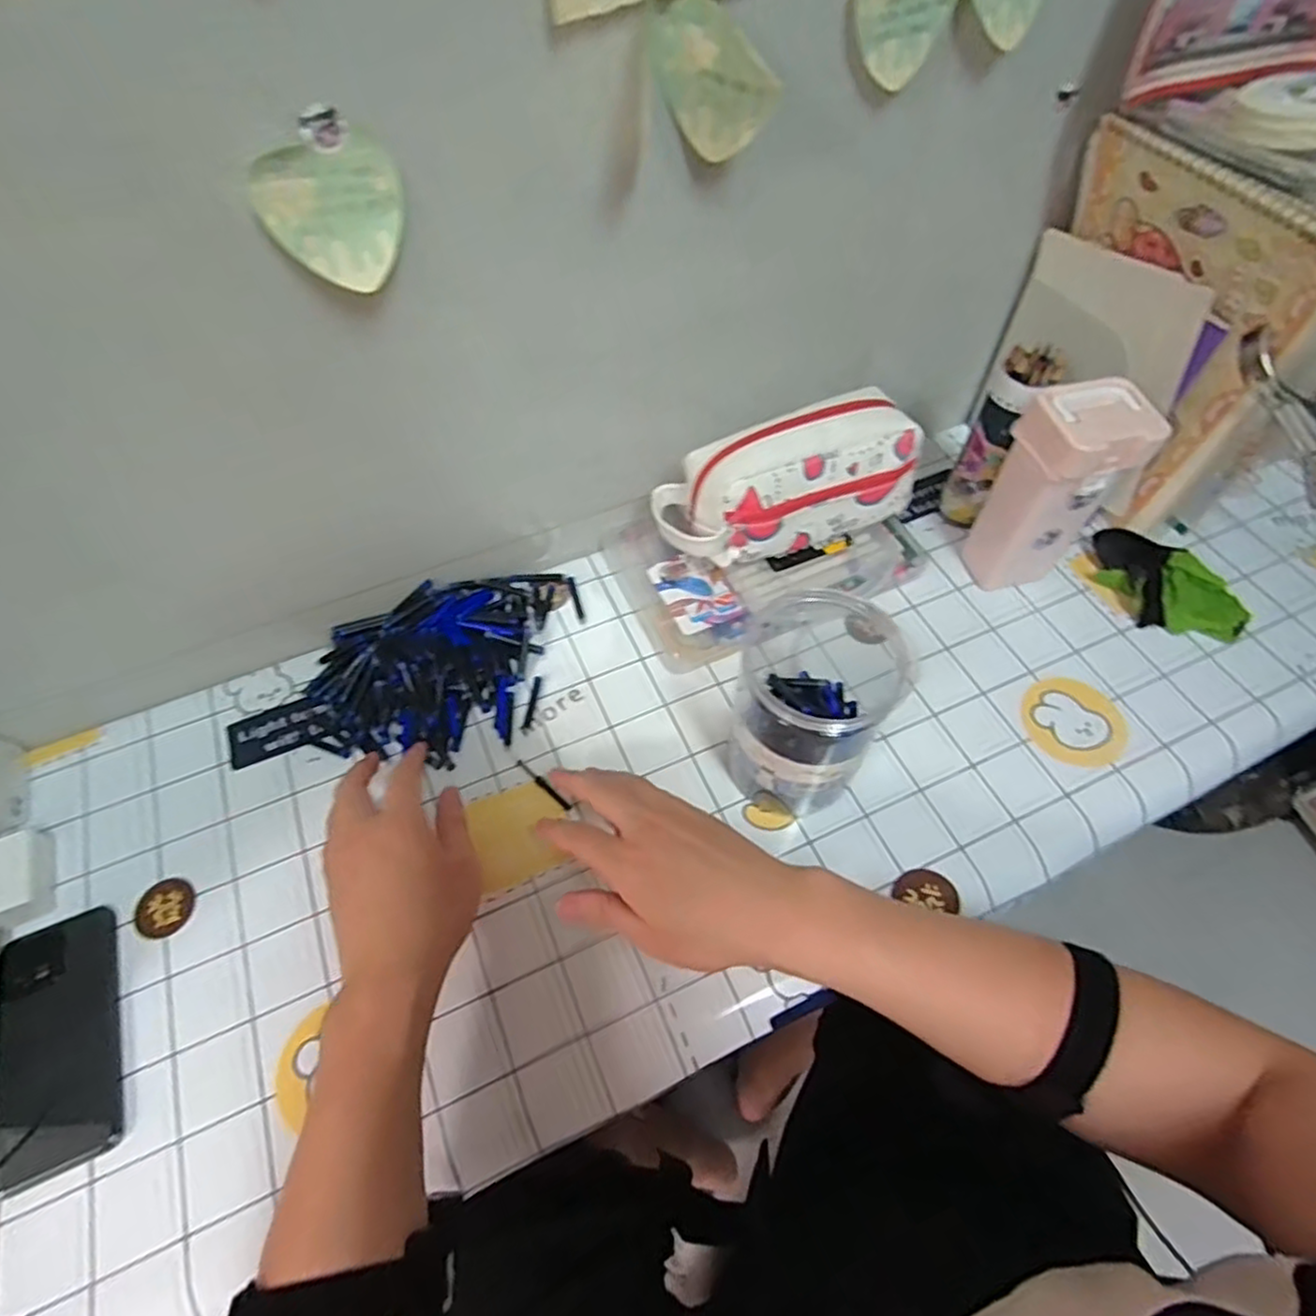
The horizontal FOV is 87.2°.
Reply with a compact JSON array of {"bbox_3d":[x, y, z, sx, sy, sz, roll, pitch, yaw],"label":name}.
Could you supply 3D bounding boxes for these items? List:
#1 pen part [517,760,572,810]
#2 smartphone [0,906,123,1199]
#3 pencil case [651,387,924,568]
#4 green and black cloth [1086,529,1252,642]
[{"bbox_3d":[-0.088,0.097,0.531,0.057,0.007,0.006,36,64,25],"label":"pen part"},{"bbox_3d":[-0.377,0.239,0.433,0.069,0.007,0.147,-22,61,-13],"label":"smartphone"},{"bbox_3d":[0.104,-0.146,0.555,0.211,0.088,0.086,-17,56,-6],"label":"pencil case"},{"bbox_3d":[0.446,-0.066,0.607,0.073,0.037,0.135,-35,65,-20],"label":"green and black cloth"}]

